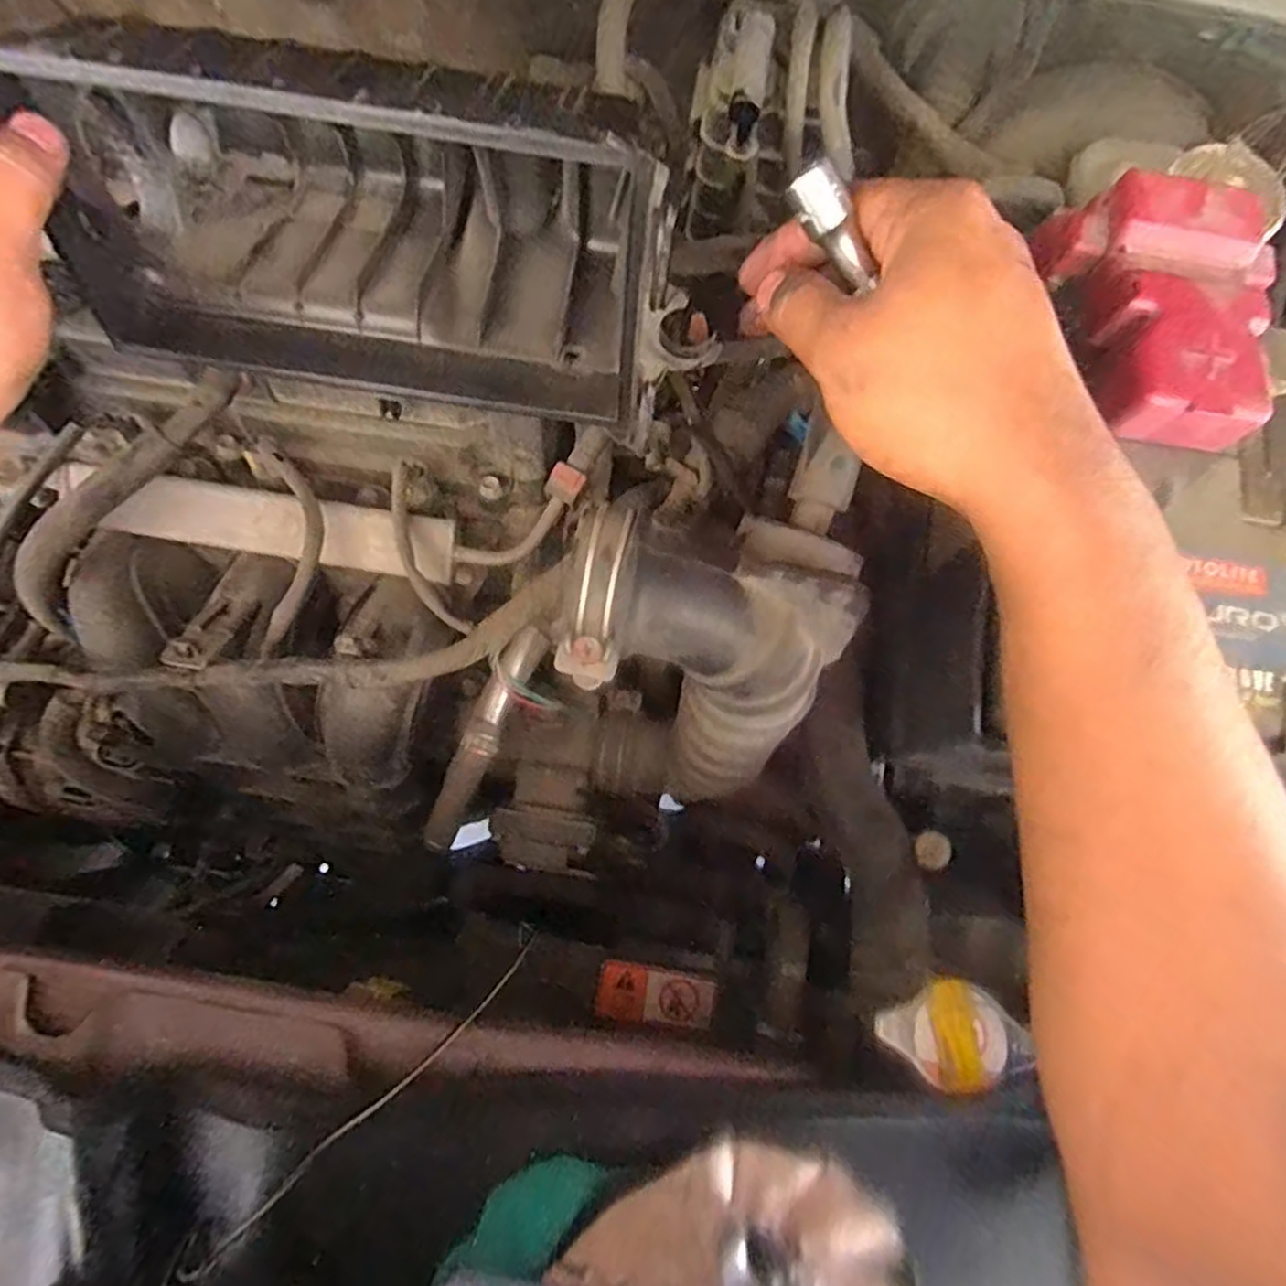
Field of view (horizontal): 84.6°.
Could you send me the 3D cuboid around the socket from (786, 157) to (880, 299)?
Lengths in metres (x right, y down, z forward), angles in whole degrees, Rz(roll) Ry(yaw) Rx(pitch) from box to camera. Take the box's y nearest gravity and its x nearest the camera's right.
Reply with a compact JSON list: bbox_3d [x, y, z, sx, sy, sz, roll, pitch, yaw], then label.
[{"bbox_3d":[0.063,-0.136,0.231,0.012,0.013,0.039,-48,117,-11],"label":"socket"}]

